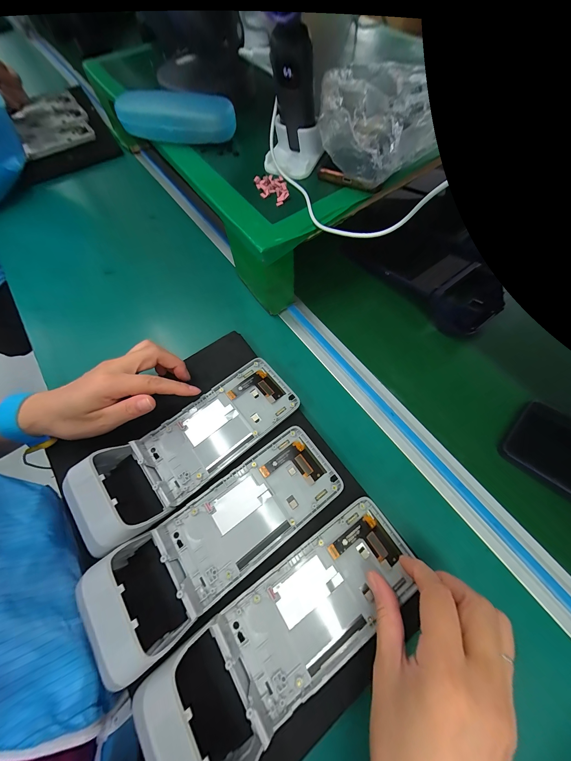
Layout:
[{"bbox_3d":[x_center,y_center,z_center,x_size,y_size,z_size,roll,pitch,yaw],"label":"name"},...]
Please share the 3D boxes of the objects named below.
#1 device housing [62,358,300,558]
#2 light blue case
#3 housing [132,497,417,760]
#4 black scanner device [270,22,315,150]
[{"bbox_3d":[-0.091,0.057,0.258,0.226,0.045,0.085,-39,71,-15],"label":"device housing"},{"bbox_3d":[-0.147,-0.353,0.345,0.157,0.042,0.053,11,68,7],"label":"light blue case"},{"bbox_3d":[0.009,0.198,0.209,0.226,0.049,0.084,-31,64,-22],"label":"housing"},{"bbox_3d":[0.009,-0.292,0.265,0.041,0.100,0.014,9,86,6],"label":"black scanner device"}]

